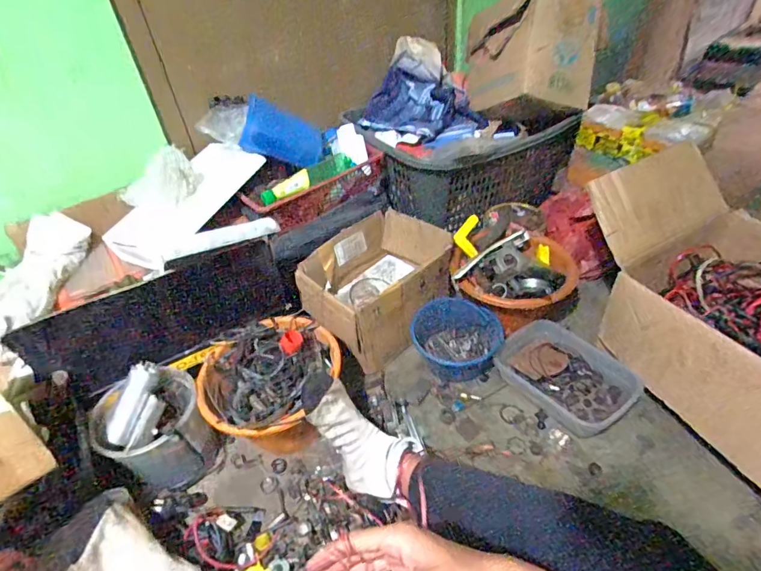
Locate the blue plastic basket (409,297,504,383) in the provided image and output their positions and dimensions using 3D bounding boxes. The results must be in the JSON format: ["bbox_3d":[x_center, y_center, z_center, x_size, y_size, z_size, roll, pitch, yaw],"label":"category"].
[{"bbox_3d":[0.165,0.118,0.972,0.168,0.099,0.174,-27,46,-22],"label":"blue plastic basket"}]

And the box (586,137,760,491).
[{"bbox_3d":[0.707,0.067,0.818,0.390,0.338,0.645,-25,45,-20],"label":"box"}]

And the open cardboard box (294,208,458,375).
[{"bbox_3d":[-0.011,0.006,1.013,0.245,0.182,0.321,31,53,34],"label":"open cardboard box"}]

